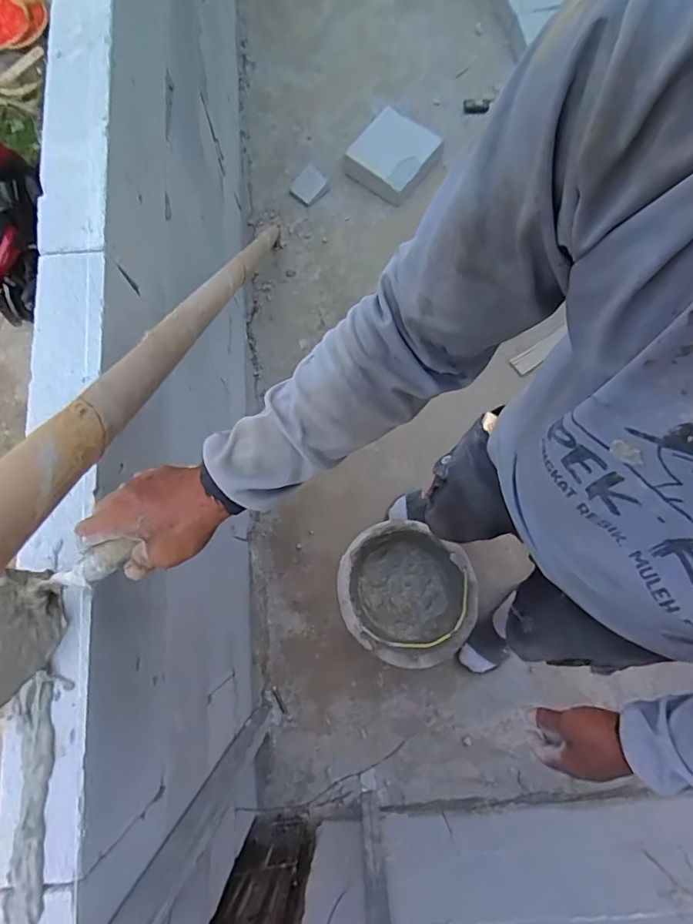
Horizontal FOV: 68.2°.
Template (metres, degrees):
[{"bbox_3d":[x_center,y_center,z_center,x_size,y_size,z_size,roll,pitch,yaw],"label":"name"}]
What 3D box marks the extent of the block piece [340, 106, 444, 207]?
[{"bbox_3d":[0.144,-0.907,1.518,0.216,0.074,0.242,34,80,7],"label":"block piece"}]

